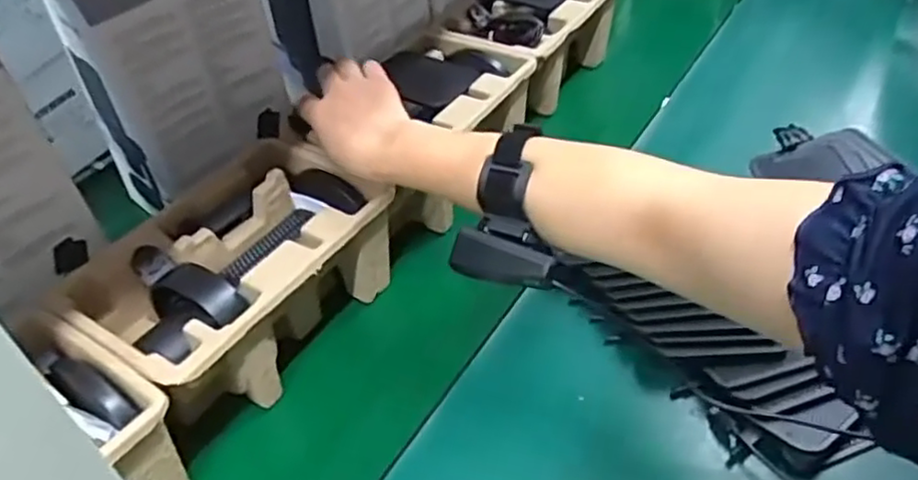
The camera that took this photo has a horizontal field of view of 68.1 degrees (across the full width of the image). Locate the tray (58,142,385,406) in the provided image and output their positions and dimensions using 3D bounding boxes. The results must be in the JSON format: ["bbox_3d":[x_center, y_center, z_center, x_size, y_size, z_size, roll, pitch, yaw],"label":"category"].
[{"bbox_3d":[-0.168,0.033,0.535,0.148,0.095,0.217,24,50,27],"label":"tray"}]

